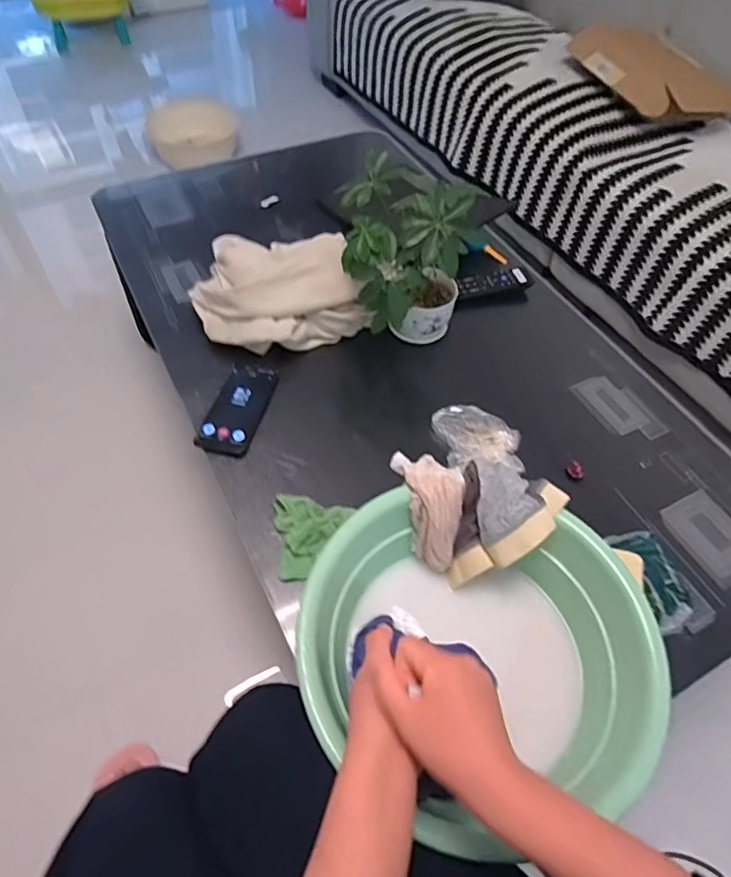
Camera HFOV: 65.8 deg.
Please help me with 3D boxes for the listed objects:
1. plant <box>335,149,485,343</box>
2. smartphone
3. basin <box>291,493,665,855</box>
[{"bbox_3d":[0.056,-0.247,0.827,0.172,0.241,0.189,3,55,0],"label":"plant"},{"bbox_3d":[-0.187,-0.043,0.837,0.073,0.012,0.160,19,57,-2],"label":"smartphone"},{"bbox_3d":[0.109,0.215,0.591,0.344,0.113,0.319,1,55,-2],"label":"basin"}]

